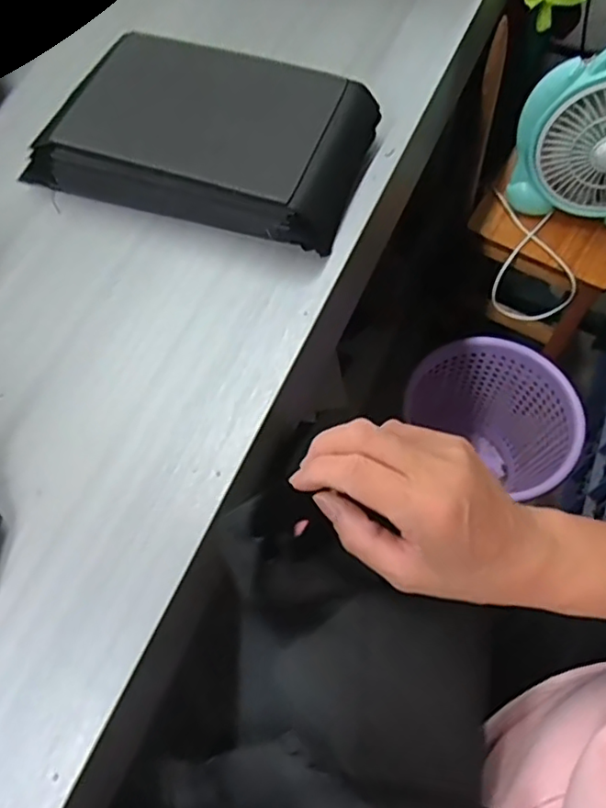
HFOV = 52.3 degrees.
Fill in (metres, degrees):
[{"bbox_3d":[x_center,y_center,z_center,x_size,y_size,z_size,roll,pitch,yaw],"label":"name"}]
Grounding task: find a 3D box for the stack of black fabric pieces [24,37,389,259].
[{"bbox_3d":[-0.091,-0.243,0.557,0.286,0.067,0.162,17,66,9],"label":"stack of black fabric pieces"}]

